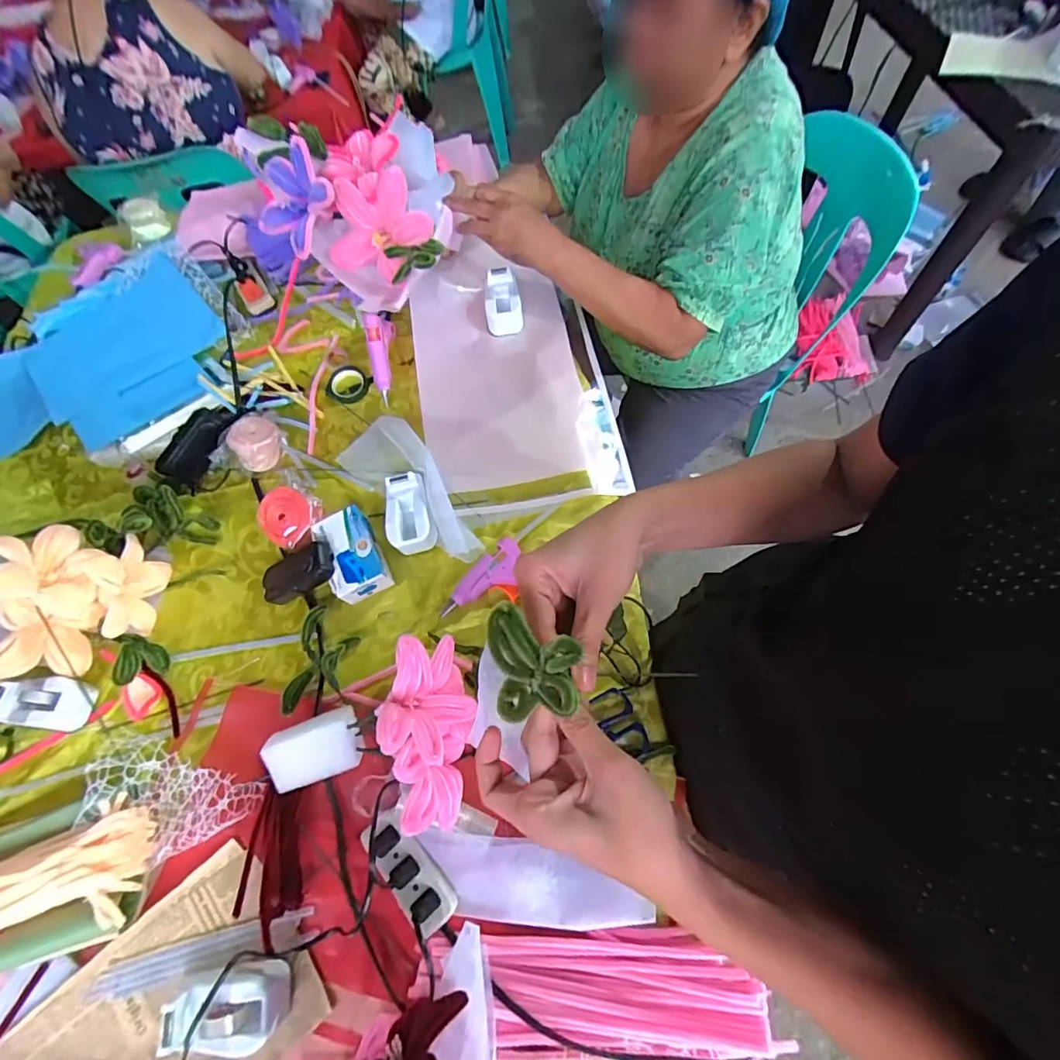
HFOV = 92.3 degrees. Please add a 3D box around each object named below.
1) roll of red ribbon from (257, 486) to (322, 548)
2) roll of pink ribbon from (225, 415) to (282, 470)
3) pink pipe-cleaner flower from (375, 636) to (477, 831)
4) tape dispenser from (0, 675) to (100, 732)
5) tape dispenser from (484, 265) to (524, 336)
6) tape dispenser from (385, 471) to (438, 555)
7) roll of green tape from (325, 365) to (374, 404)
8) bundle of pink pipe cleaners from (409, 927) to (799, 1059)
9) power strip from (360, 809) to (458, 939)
[{"bbox_3d":[-0.309,-0.018,0.656,0.073,0.035,0.073,0,84,-4],"label":"roll of red ribbon"},{"bbox_3d":[-0.372,-0.118,0.694,0.060,0.057,0.066,-3,67,7],"label":"roll of pink ribbon"},{"bbox_3d":[-0.091,0.187,0.480,0.075,0.110,0.161,-16,64,-1],"label":"pink pipe-cleaner flower"},{"bbox_3d":[-0.564,0.200,0.593,0.104,0.039,0.057,4,68,10],"label":"tape dispenser"},{"bbox_3d":[-0.046,-0.361,0.803,0.057,0.049,0.098,-13,64,0],"label":"tape dispenser"},{"bbox_3d":[-0.157,-0.019,0.659,0.062,0.049,0.100,-20,64,-3],"label":"tape dispenser"},{"bbox_3d":[-0.279,-0.223,0.775,0.068,0.017,0.063,-3,67,7],"label":"roll of green tape"},{"bbox_3d":[0.065,0.414,0.450,0.278,0.036,0.092,-6,64,4],"label":"bundle of pink pipe cleaners"},{"bbox_3d":[-0.121,0.333,0.498,0.115,0.032,0.048,40,75,22],"label":"power strip"}]

